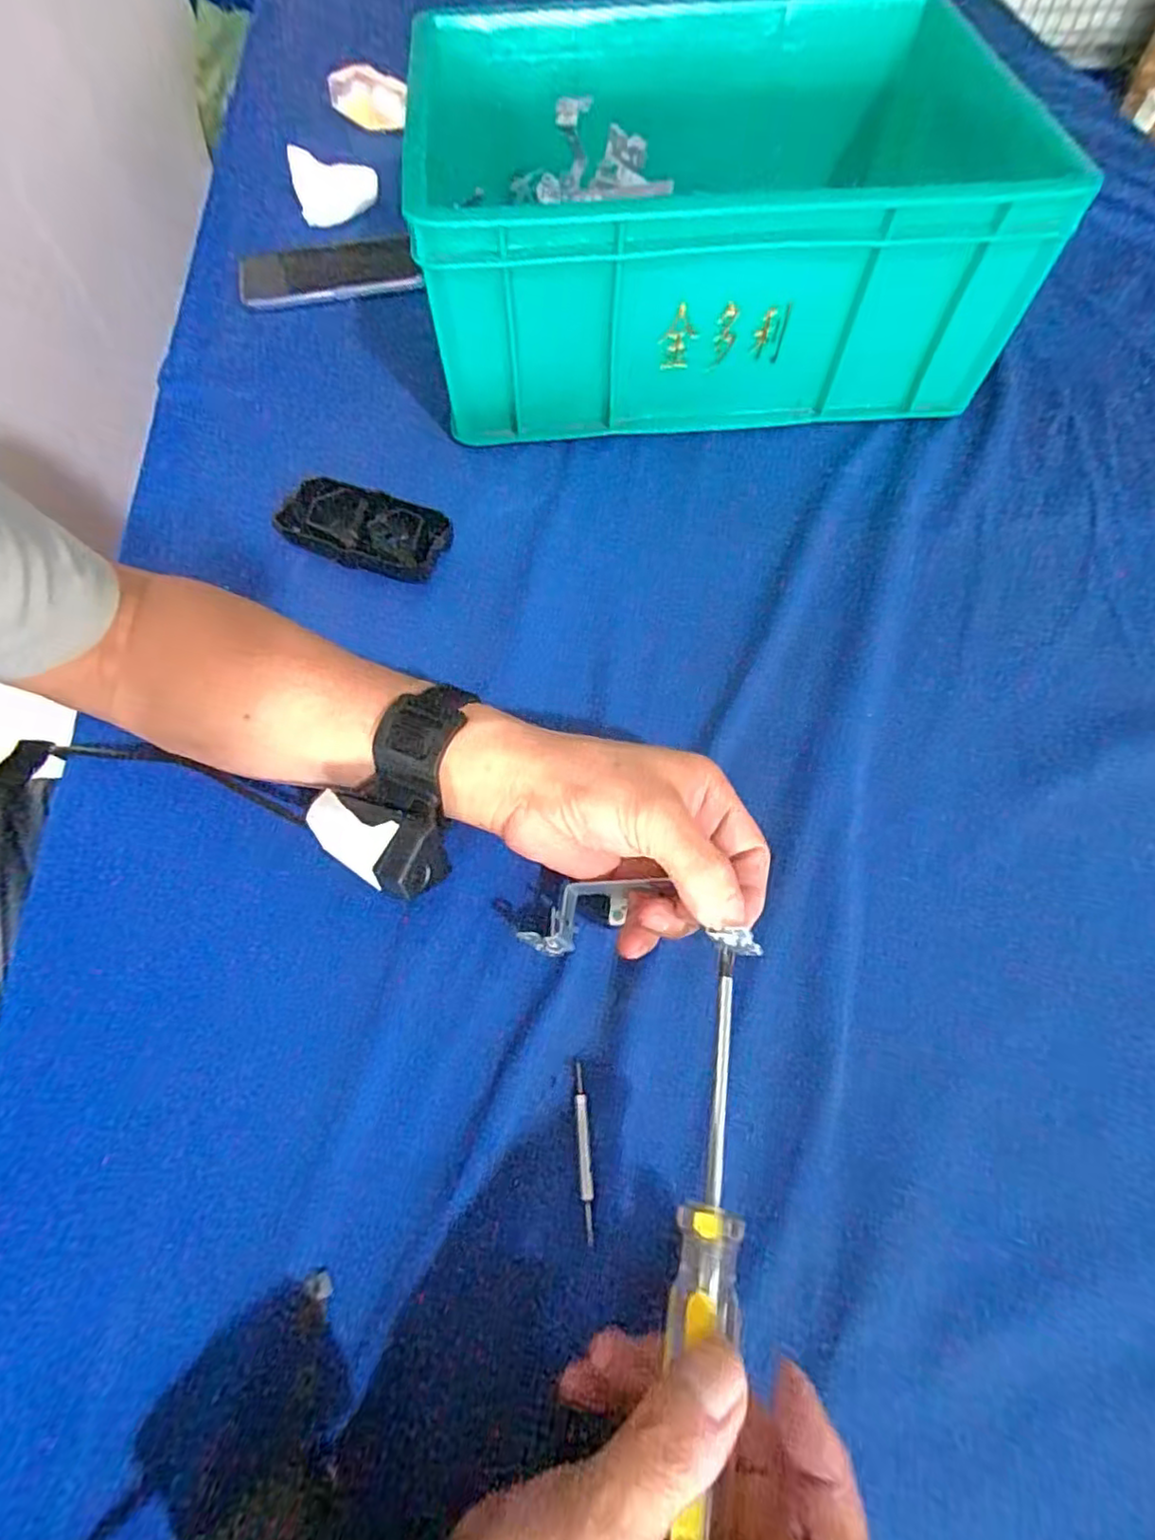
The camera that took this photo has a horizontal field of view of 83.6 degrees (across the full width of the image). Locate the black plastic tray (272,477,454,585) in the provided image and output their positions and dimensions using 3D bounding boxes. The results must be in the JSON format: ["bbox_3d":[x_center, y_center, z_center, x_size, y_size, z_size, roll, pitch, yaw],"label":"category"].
[{"bbox_3d":[-0.139,-0.158,0.423,0.112,0.014,0.049,19,98,6],"label":"black plastic tray"}]

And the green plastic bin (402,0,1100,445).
[{"bbox_3d":[0.104,-0.436,0.501,0.424,0.146,0.336,-5,64,-2],"label":"green plastic bin"}]

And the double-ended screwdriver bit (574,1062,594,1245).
[{"bbox_3d":[0.003,0.166,0.284,0.006,0.007,0.067,-4,64,-1],"label":"double-ended screwdriver bit"}]

